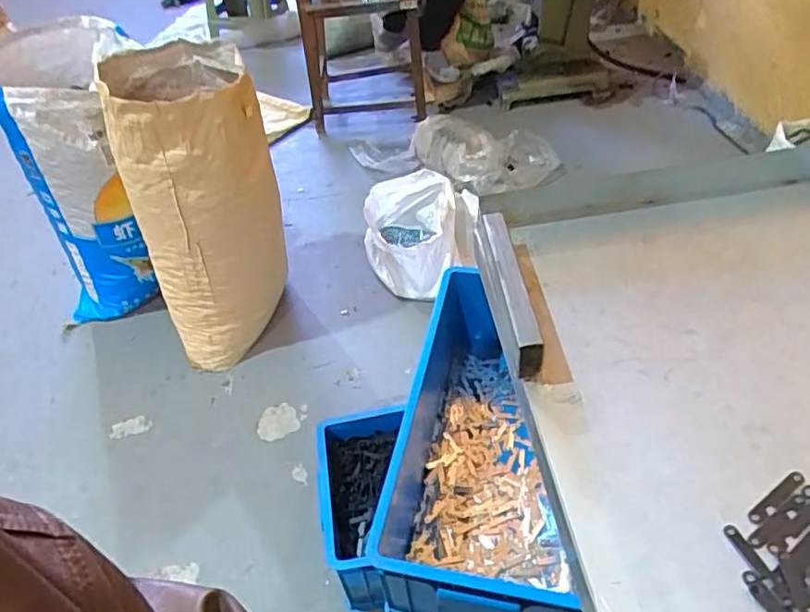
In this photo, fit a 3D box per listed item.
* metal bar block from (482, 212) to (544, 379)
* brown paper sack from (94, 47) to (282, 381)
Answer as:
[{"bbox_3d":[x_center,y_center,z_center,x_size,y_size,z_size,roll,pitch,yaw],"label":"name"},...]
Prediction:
[{"bbox_3d":[0.090,-0.016,0.531,0.021,0.047,0.165,-6,43,1],"label":"metal bar block"},{"bbox_3d":[-0.484,-0.257,1.523,0.327,0.645,0.402,-18,45,-12],"label":"brown paper sack"}]

